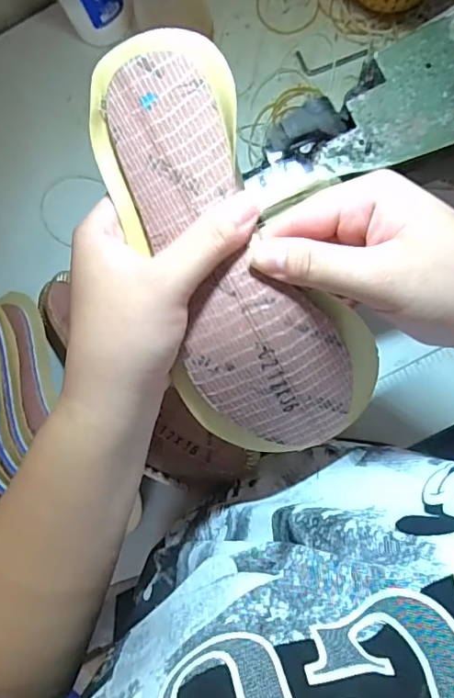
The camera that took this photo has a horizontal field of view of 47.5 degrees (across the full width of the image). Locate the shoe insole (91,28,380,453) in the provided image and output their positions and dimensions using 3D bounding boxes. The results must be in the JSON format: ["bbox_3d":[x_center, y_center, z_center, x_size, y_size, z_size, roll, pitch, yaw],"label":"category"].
[{"bbox_3d":[0.004,-0.041,0.267,0.097,0.040,0.227,-25,103,3],"label":"shoe insole"}]

